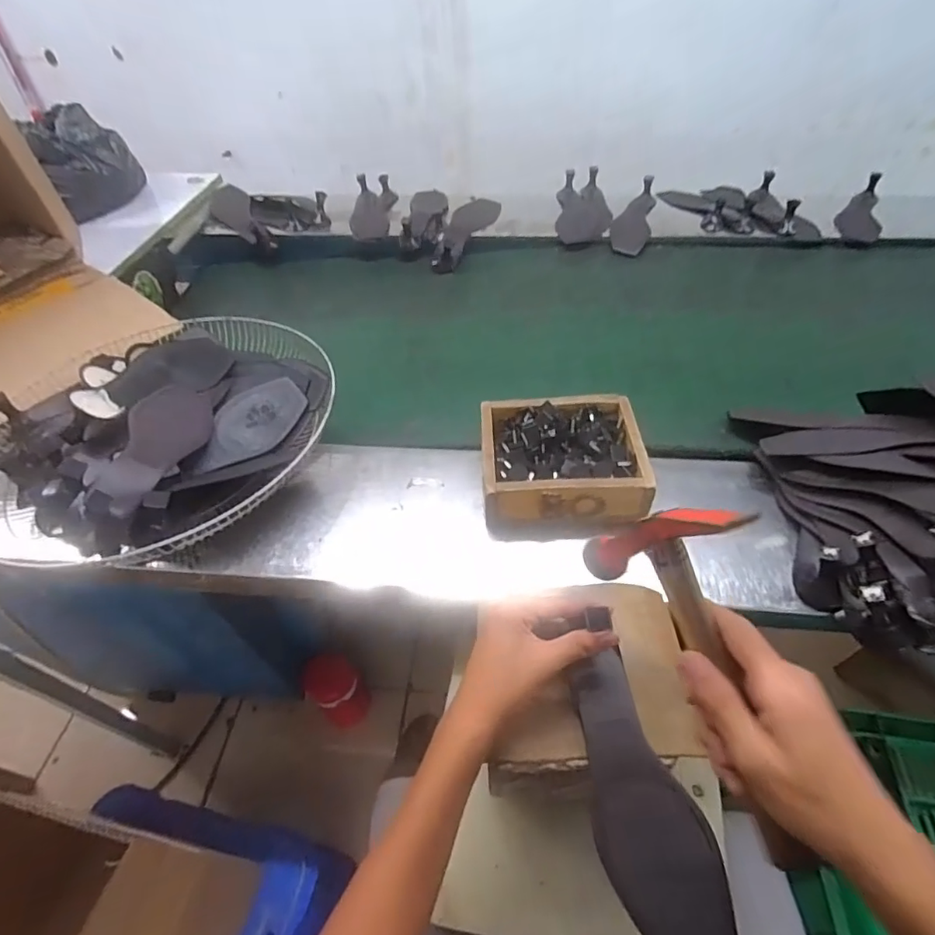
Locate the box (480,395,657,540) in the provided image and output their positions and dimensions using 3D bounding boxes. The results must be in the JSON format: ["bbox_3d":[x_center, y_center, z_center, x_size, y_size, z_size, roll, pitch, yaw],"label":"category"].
[{"bbox_3d":[0.108,-0.007,0.607,0.178,0.061,0.169,-3,48,1],"label":"box"}]

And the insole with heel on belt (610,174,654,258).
[{"bbox_3d":[0.340,-0.518,1.058,0.076,0.054,0.239,11,50,13],"label":"insole with heel on belt"}]

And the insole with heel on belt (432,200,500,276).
[{"bbox_3d":[-0.002,-0.483,1.048,0.070,0.048,0.225,22,66,21],"label":"insole with heel on belt"}]

